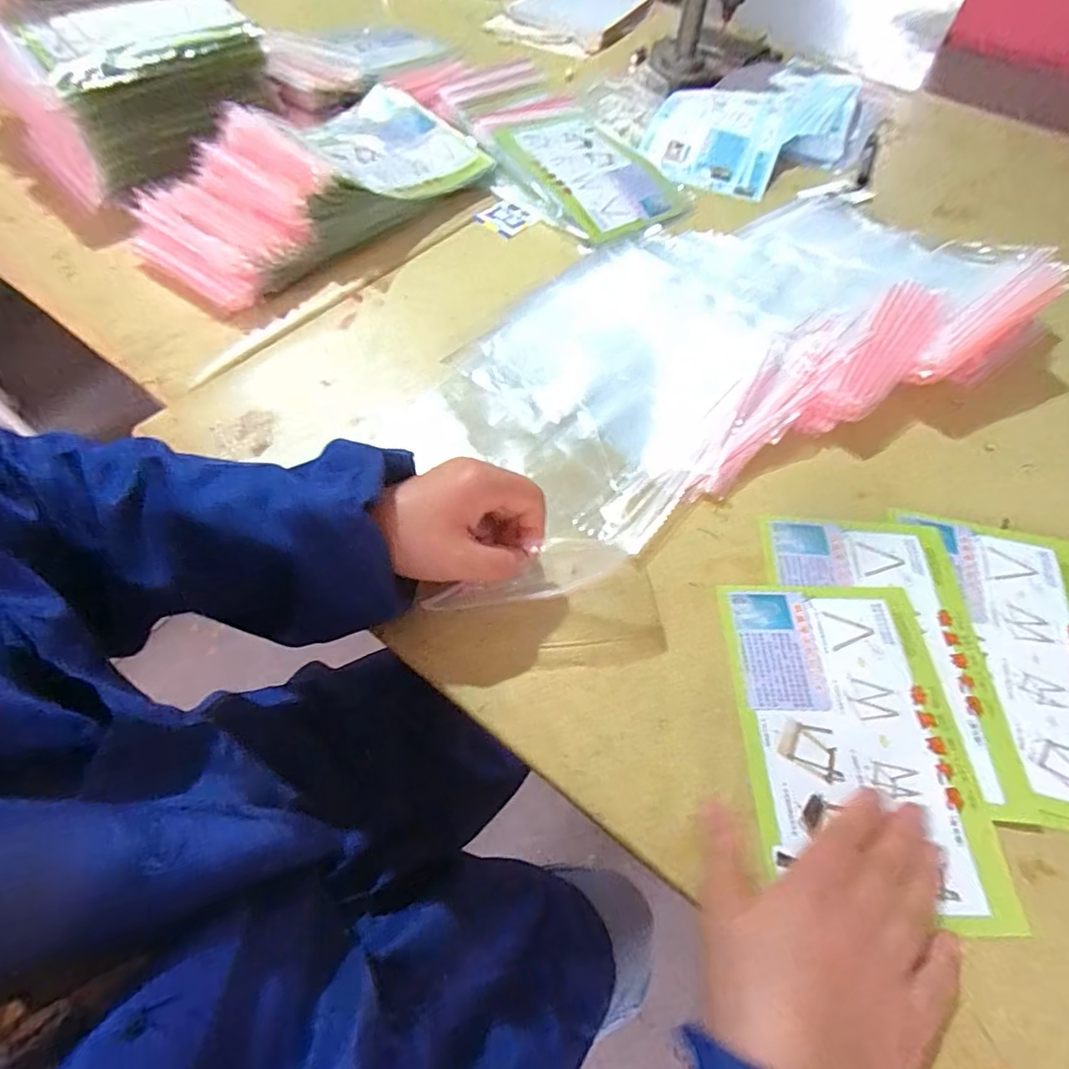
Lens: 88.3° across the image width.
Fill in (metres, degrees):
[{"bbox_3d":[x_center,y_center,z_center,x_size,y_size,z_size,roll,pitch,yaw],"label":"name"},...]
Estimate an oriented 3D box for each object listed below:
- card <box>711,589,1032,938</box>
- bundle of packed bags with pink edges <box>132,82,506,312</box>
[{"bbox_3d":[0.203,0.126,0.353,0.138,0.005,0.202,1,59,-2],"label":"card"},{"bbox_3d":[-0.235,-0.392,0.602,0.194,0.084,0.377,40,65,19],"label":"bundle of packed bags with pink edges"}]

